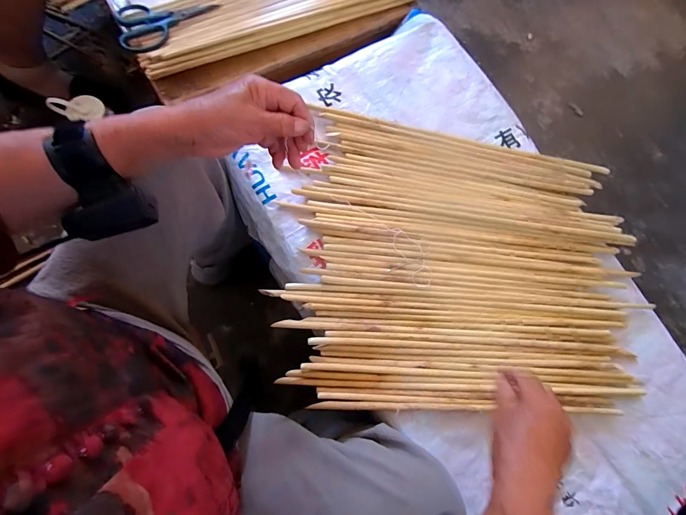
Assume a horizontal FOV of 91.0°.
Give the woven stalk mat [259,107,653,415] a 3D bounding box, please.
[{"bbox_3d":[0.178,0.013,0.503,0.517,0.014,0.424,12,76,-2],"label":"woven stalk mat"}]

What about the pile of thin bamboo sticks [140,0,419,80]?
[{"bbox_3d":[-0.118,-0.495,0.643,0.552,0.017,0.162,-27,77,-9],"label":"pile of thin bamboo sticks"}]

